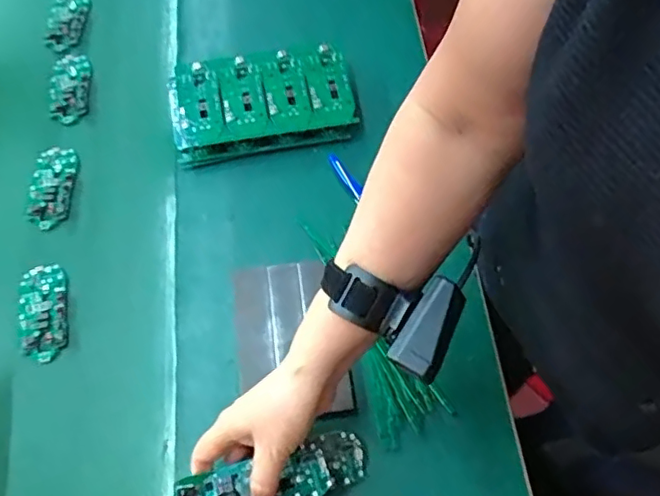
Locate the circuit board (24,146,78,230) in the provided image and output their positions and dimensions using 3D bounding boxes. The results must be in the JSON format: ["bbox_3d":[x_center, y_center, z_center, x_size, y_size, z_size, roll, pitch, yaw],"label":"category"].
[{"bbox_3d":[-0.324,-0.071,0.691,0.044,0.026,0.097,-2,65,1],"label":"circuit board"}]

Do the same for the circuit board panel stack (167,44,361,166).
[{"bbox_3d":[-0.081,-0.174,0.703,0.211,0.046,0.144,-11,65,-3],"label":"circuit board panel stack"}]

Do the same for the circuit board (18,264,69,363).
[{"bbox_3d":[-0.295,0.064,0.608,0.046,0.015,0.104,-10,65,-3],"label":"circuit board"}]

